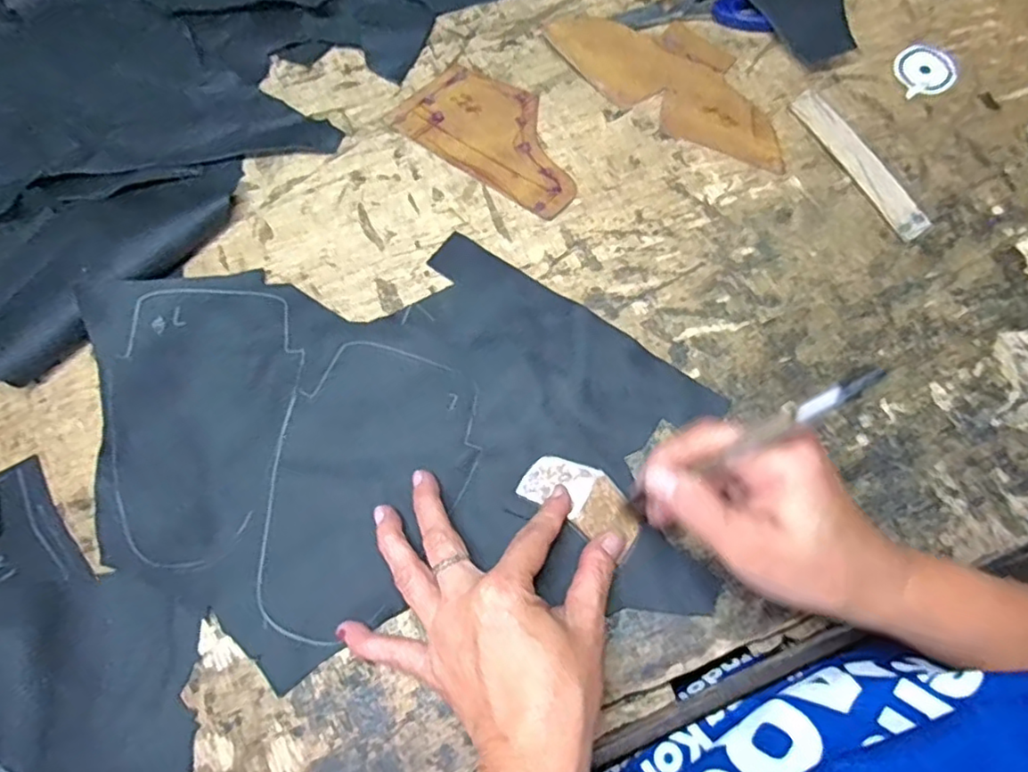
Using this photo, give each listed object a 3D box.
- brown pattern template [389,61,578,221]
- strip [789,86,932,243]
[{"bbox_3d":[-0.008,-0.170,0.429,0.132,0.004,0.074,35,75,13],"label":"brown pattern template"},{"bbox_3d":[0.223,-0.146,0.411,0.023,0.004,0.122,-26,73,-7],"label":"strip"}]

